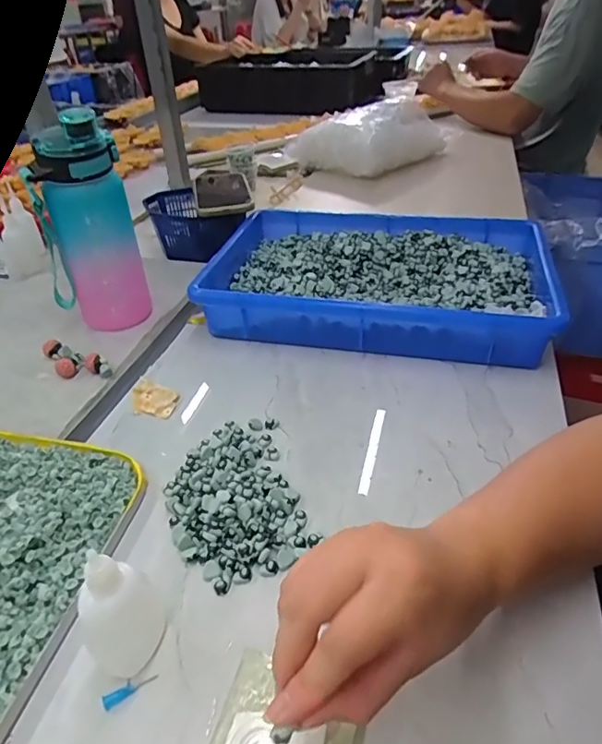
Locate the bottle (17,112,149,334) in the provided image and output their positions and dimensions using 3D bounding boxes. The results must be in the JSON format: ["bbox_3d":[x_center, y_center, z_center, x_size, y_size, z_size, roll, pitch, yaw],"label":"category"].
[{"bbox_3d":[-0.231,-0.145,0.553,0.100,0.212,0.061,3,37,8],"label":"bottle"}]

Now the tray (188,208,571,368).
[{"bbox_3d":[0.084,-0.111,0.606,0.362,0.066,0.238,8,39,12],"label":"tray"}]

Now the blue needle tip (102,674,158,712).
[{"bbox_3d":[-0.095,0.177,0.292,0.030,0.005,0.007,-22,42,-24],"label":"blue needle tip"}]

